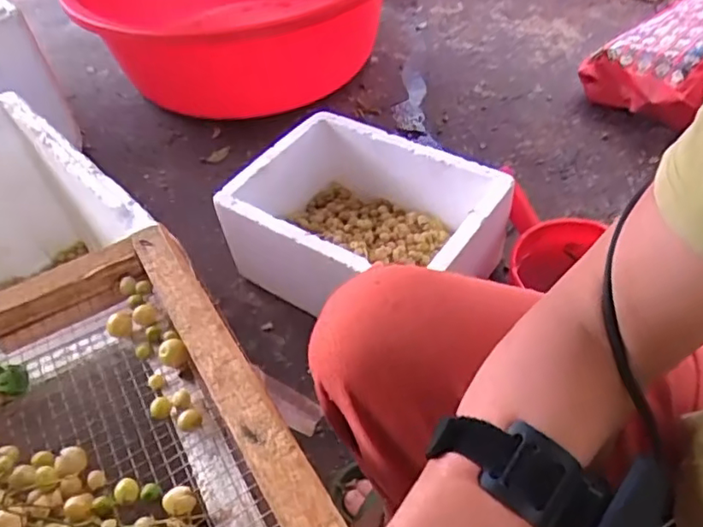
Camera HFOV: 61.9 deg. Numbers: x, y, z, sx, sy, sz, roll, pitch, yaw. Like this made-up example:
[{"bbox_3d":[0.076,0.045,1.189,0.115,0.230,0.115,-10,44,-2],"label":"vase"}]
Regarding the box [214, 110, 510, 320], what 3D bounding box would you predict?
[{"bbox_3d":[0.029,-0.065,0.892,0.352,0.157,0.279,26,57,25],"label":"box"}]

